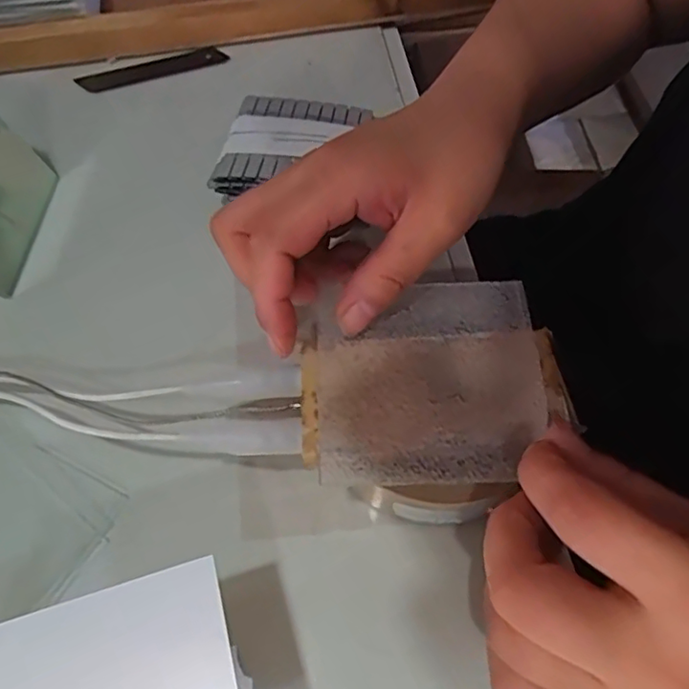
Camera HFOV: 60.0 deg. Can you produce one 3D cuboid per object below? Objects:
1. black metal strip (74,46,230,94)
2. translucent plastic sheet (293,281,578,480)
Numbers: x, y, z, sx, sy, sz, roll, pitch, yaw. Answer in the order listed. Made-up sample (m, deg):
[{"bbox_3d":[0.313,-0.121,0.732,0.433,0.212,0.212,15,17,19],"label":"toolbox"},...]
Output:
[{"bbox_3d":[-0.134,-0.191,0.418,0.101,0.004,0.025,-18,60,-7],"label":"black metal strip"},{"bbox_3d":[0.036,0.013,0.247,0.106,0.007,0.086,-3,60,-2],"label":"translucent plastic sheet"}]

